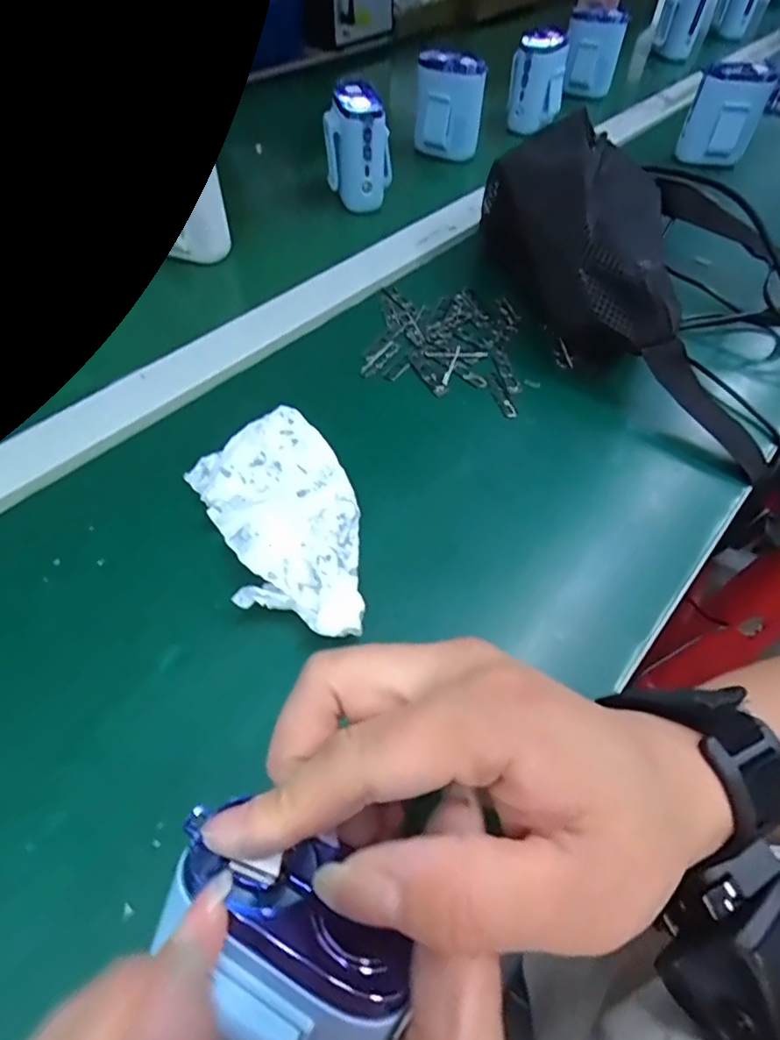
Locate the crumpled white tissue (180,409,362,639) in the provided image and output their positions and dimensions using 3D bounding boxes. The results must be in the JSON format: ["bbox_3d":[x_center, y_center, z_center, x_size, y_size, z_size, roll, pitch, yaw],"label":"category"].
[{"bbox_3d":[-0.053,0.004,0.306,0.075,0.035,0.144,-22,58,-17],"label":"crumpled white tissue"}]

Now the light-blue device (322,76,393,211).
[{"bbox_3d":[-0.028,-0.335,0.516,0.059,0.084,0.062,-1,54,-4],"label":"light-blue device"}]

